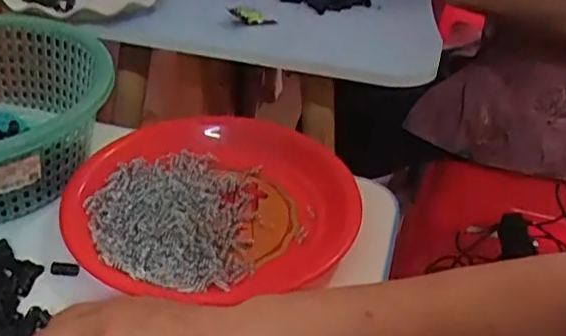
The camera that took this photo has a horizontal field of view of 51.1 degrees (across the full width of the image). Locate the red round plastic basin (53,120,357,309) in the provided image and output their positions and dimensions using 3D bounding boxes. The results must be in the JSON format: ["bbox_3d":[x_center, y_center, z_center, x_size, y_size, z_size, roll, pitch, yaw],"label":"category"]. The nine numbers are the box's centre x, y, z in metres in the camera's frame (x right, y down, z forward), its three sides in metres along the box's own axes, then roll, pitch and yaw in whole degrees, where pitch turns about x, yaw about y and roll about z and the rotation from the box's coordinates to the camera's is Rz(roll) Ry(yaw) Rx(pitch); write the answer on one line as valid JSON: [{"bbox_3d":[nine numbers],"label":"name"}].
[{"bbox_3d":[-0.056,0.024,0.470,0.216,0.033,0.194,-1,35,-9],"label":"red round plastic basin"}]

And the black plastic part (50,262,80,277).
[{"bbox_3d":[-0.154,0.072,0.418,0.022,0.005,0.010,12,35,10],"label":"black plastic part"}]

